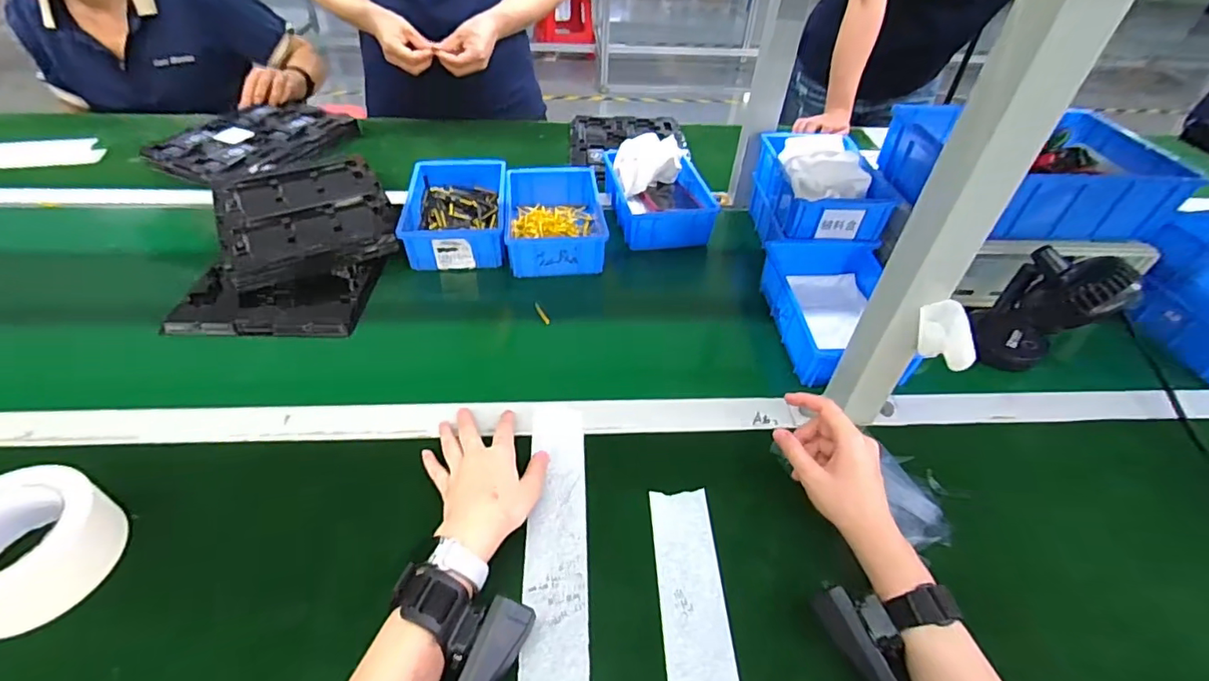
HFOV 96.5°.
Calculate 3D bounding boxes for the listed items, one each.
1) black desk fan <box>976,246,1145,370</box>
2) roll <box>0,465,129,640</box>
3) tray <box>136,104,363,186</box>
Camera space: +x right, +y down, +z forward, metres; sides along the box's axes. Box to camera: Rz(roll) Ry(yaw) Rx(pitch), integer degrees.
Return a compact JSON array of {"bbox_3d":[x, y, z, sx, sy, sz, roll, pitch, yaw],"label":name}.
[{"bbox_3d":[0.543,-0.027,0.694,0.100,0.234,0.084,26,70,17],"label":"black desk fan"},{"bbox_3d":[-0.449,0.159,0.413,0.106,0.055,0.108,2,44,-2],"label":"roll"},{"bbox_3d":[-0.619,-0.363,0.978,0.224,0.025,0.297,19,46,15],"label":"tray"}]

